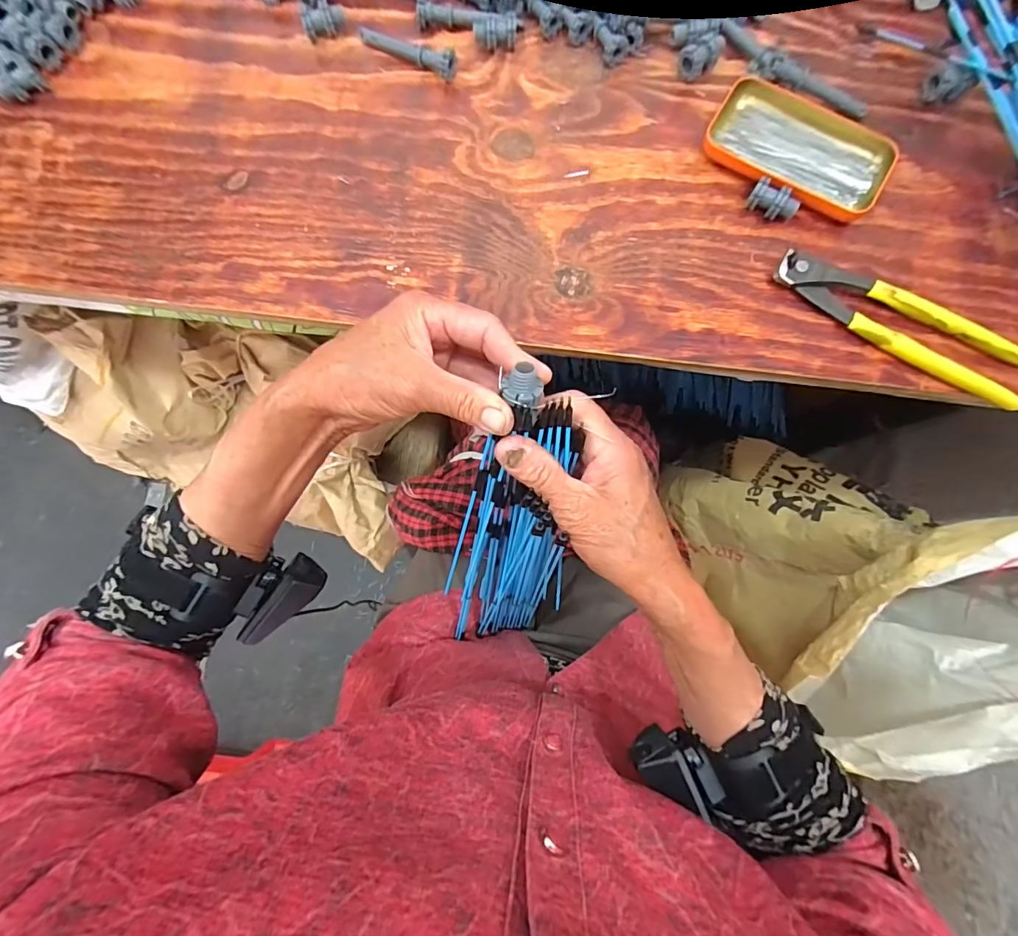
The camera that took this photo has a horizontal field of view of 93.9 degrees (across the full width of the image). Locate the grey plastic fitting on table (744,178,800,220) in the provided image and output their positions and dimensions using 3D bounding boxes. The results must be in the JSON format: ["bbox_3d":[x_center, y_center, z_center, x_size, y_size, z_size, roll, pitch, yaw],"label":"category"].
[{"bbox_3d":[0.213,-0.213,0.384,0.038,0.023,0.017,30,82,6],"label":"grey plastic fitting on table"}]

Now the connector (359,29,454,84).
[{"bbox_3d":[-0.092,-0.371,0.424,0.095,0.017,0.015,25,81,5],"label":"connector"}]

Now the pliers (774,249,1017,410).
[{"bbox_3d":[0.302,-0.113,0.370,0.198,0.017,0.045,30,82,6],"label":"pliers"}]

